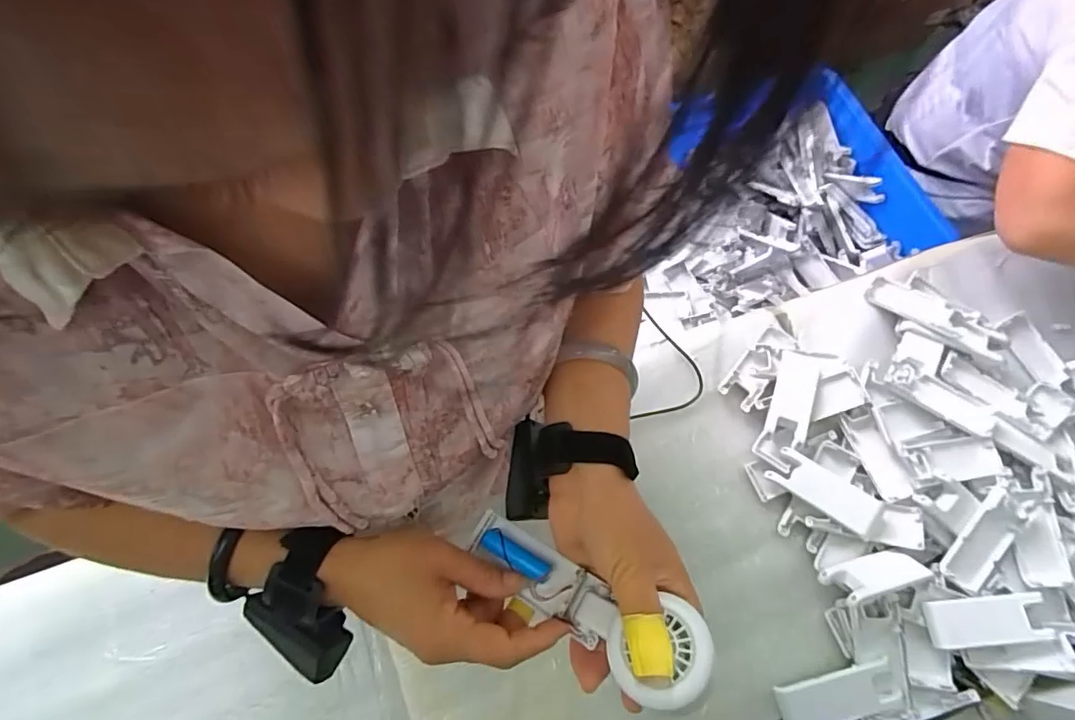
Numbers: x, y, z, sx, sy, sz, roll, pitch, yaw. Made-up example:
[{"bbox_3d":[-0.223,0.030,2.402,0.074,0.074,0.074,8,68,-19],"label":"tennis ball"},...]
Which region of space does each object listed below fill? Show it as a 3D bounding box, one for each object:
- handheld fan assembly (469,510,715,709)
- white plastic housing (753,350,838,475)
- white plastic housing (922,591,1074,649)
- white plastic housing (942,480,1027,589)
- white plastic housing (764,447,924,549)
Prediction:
[{"bbox_3d":[0.026,0.146,0.329,0.165,0.029,0.051,18,64,40],"label":"handheld fan assembly"},{"bbox_3d":[0.262,0.045,0.554,0.043,0.025,0.133,23,69,7],"label":"white plastic housing"},{"bbox_3d":[0.410,0.229,0.473,0.126,0.025,0.038,-4,68,-4],"label":"white plastic housing"},{"bbox_3d":[0.410,0.161,0.486,0.037,0.012,0.102,37,84,12],"label":"white plastic housing"},{"bbox_3d":[0.299,0.139,0.517,0.138,0.022,0.049,30,70,10],"label":"white plastic housing"}]

